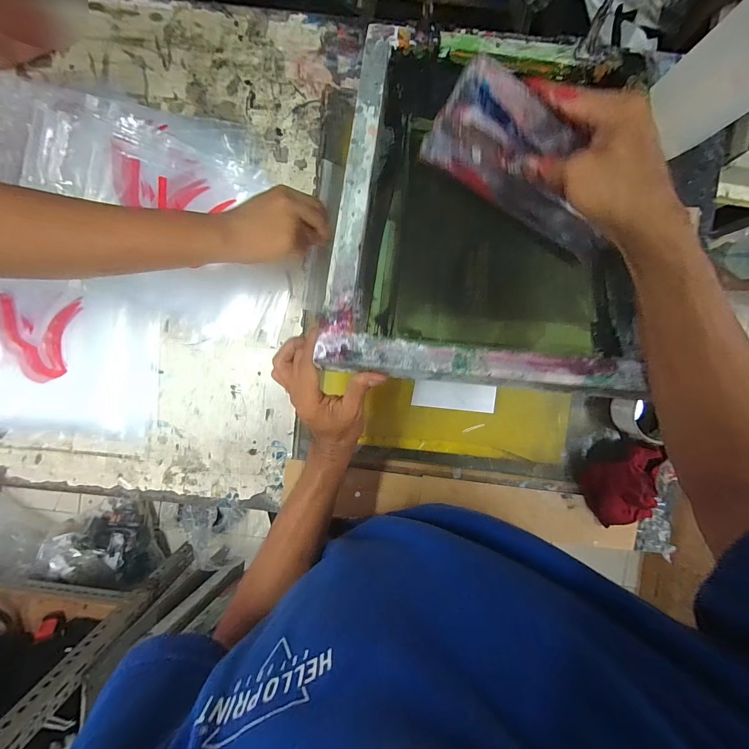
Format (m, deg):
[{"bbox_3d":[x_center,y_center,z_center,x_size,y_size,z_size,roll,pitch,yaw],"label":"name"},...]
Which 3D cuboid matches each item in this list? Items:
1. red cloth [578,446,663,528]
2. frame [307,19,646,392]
[{"bbox_3d":[0.351,0.159,0.494,0.091,0.057,0.107,-19,94,0],"label":"red cloth"},{"bbox_3d":[0.129,-0.204,0.401,0.333,0.051,0.451,7,75,-1],"label":"frame"}]

